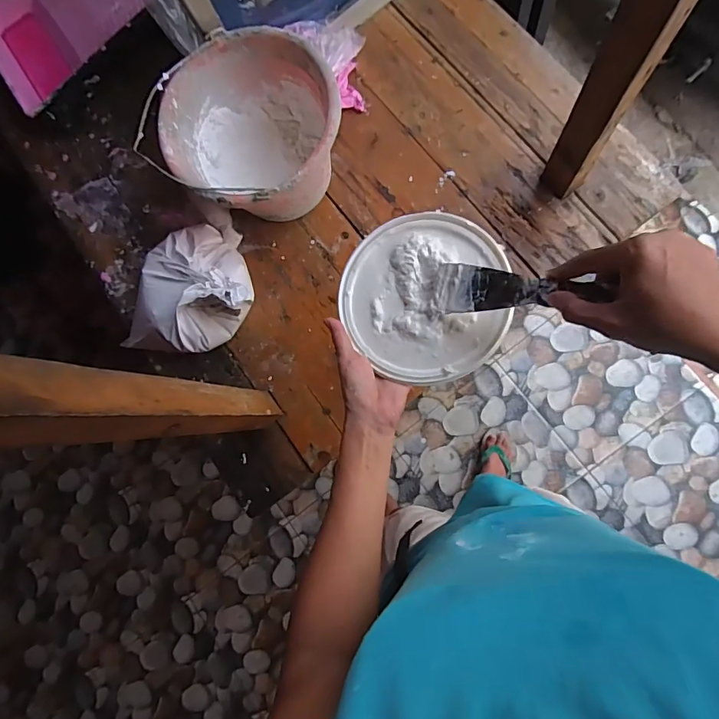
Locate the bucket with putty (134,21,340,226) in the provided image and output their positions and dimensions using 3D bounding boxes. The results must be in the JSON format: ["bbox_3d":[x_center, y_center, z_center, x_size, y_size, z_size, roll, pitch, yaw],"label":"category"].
[{"bbox_3d":[-0.144,-0.310,0.657,0.242,0.160,0.225,-1,83,10],"label":"bucket with putty"}]

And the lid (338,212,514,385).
[{"bbox_3d":[0.067,-0.065,0.470,0.167,0.027,0.175,-1,84,6],"label":"lid"}]

